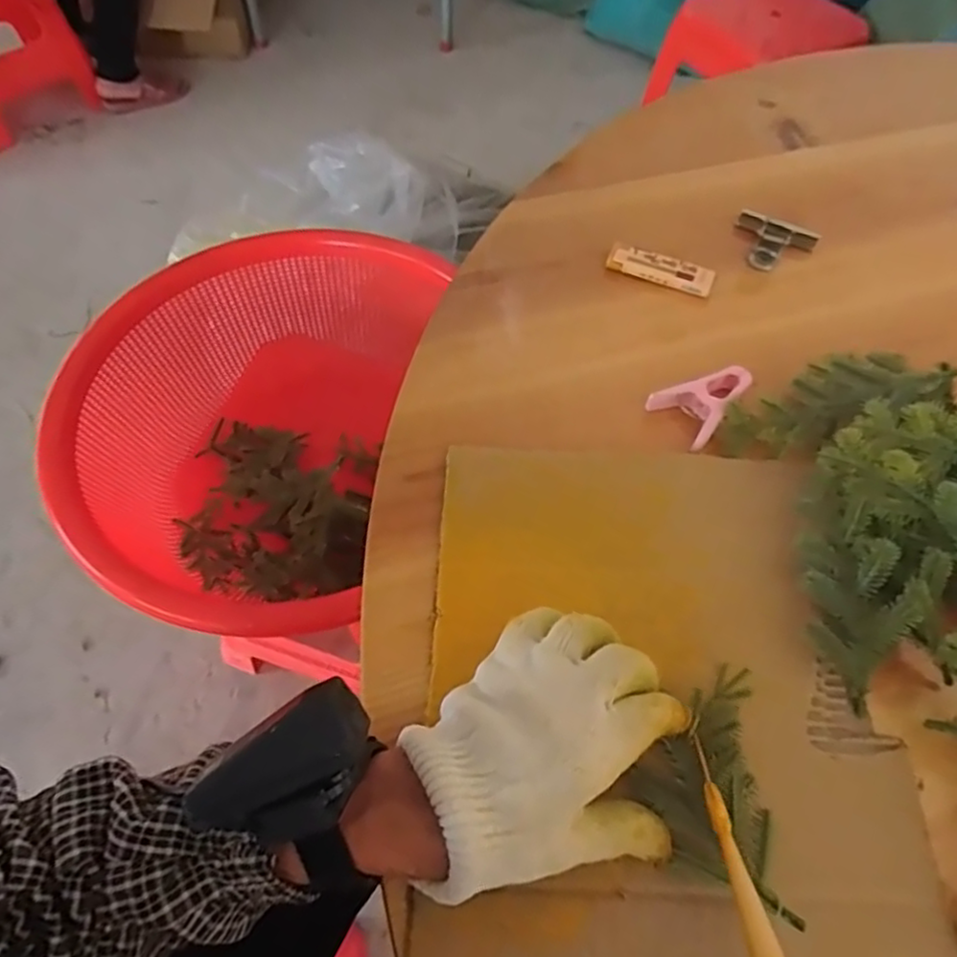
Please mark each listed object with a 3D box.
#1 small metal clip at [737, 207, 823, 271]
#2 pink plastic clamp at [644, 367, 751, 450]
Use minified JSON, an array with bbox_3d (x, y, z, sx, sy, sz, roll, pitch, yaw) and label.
[{"bbox_3d":[0.229,-0.188,0.507,0.062,0.022,0.054,25,62,13],"label":"small metal clip"},{"bbox_3d":[0.148,-0.051,0.429,0.063,0.021,0.045,-34,66,-19],"label":"pink plastic clamp"}]

